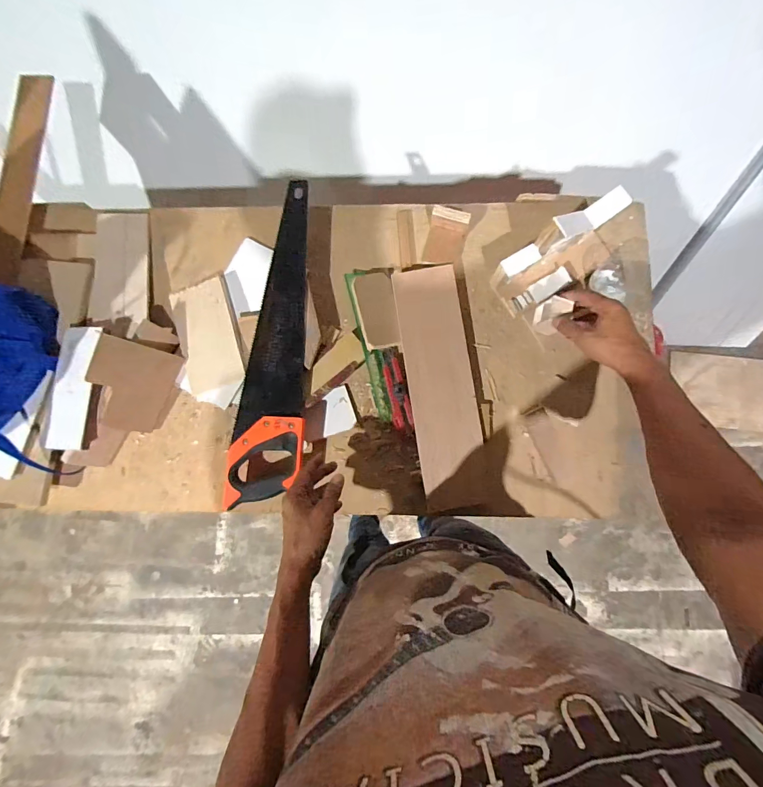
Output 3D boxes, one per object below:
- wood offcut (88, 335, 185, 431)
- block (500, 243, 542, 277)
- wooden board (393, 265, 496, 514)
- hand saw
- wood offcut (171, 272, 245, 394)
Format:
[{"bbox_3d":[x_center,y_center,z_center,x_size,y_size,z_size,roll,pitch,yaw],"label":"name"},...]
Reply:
[{"bbox_3d":[-0.382,-0.009,0.573,0.010,0.119,0.135,27,92,28],"label":"wood offcut"},{"bbox_3d":[0.210,-0.200,0.566,0.055,0.011,0.026,-29,83,0],"label":"block"},{"bbox_3d":[0.099,-0.005,0.597,0.106,0.025,0.389,-8,90,-4],"label":"wooden board"},{"bbox_3d":[-0.157,-0.081,0.595,0.112,0.039,0.512,7,84,4],"label":"hand saw"},{"bbox_3d":[-0.285,-0.098,0.624,0.100,0.029,0.176,-16,83,2],"label":"wood offcut"}]

